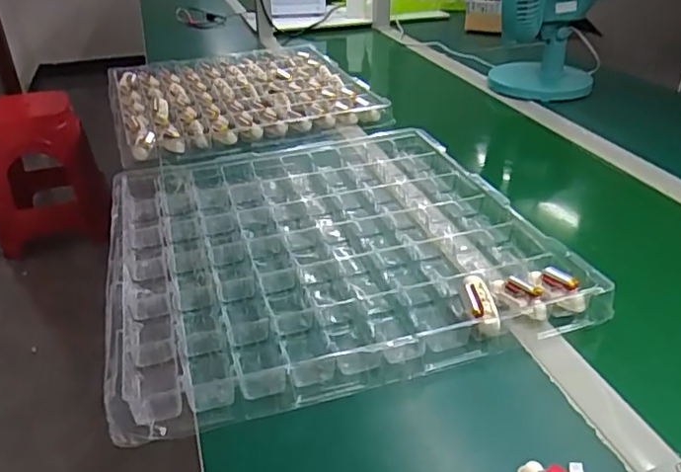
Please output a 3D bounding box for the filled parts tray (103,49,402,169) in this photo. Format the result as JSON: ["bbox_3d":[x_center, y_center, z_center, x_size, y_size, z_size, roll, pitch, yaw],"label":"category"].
[{"bbox_3d":[-0.199,-0.274,1.121,0.453,0.030,0.454,-13,34,-16],"label":"filled parts tray"}]

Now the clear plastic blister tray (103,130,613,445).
[{"bbox_3d":[-0.024,-0.004,0.695,0.472,0.040,0.495,-9,32,-13],"label":"clear plastic blister tray"}]

